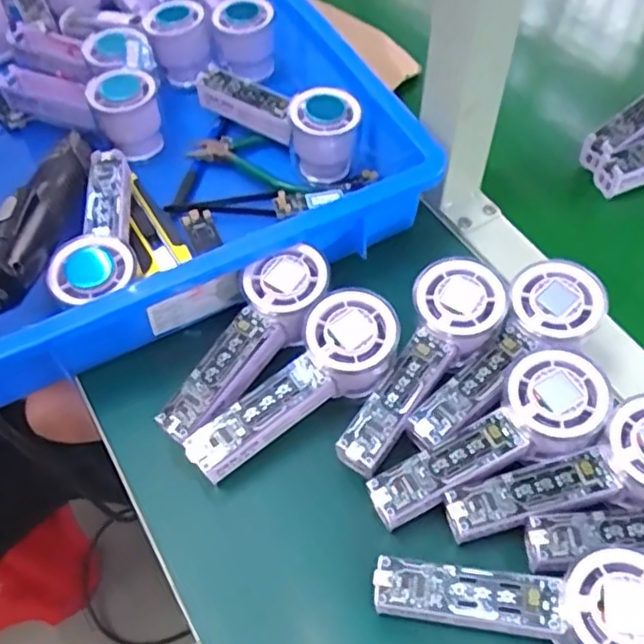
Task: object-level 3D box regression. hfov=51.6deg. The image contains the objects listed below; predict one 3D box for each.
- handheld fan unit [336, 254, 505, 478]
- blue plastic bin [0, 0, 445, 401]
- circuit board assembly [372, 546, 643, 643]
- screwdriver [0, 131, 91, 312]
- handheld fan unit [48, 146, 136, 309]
[{"bbox_3d":[0.061,0.026,0.414,0.051,0.027,0.150,32,75,21],"label":"handheld fan unit"},{"bbox_3d":[-0.186,-0.210,0.575,0.359,0.094,0.556,-24,58,-15],"label":"blue plastic bin"},{"bbox_3d":[0.102,0.143,0.335,0.147,0.026,0.056,0,54,17],"label":"circuit board assembly"},{"bbox_3d":[-0.188,-0.081,0.456,0.037,0.040,0.191,1,41,1],"label":"screwdriver"},{"bbox_3d":[-0.155,-0.067,0.464,0.050,0.031,0.138,-6,55,-4],"label":"handheld fan unit"}]

